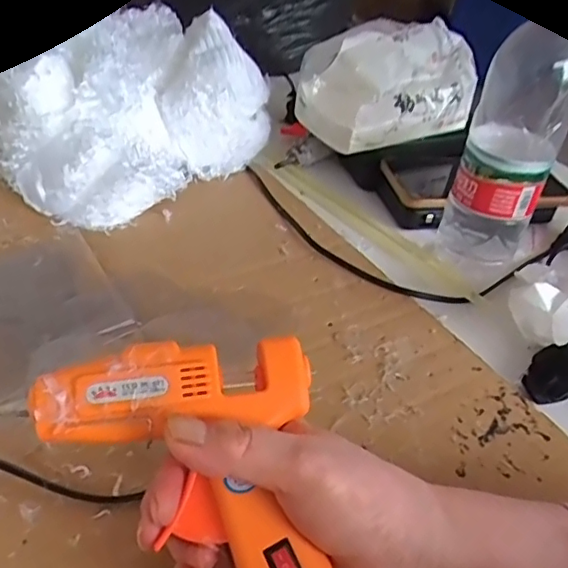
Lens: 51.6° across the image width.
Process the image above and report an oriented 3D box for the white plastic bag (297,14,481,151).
[{"bbox_3d":[0.090,-0.185,0.538,0.143,0.086,0.101,-11,42,-22],"label":"white plastic bag"}]

